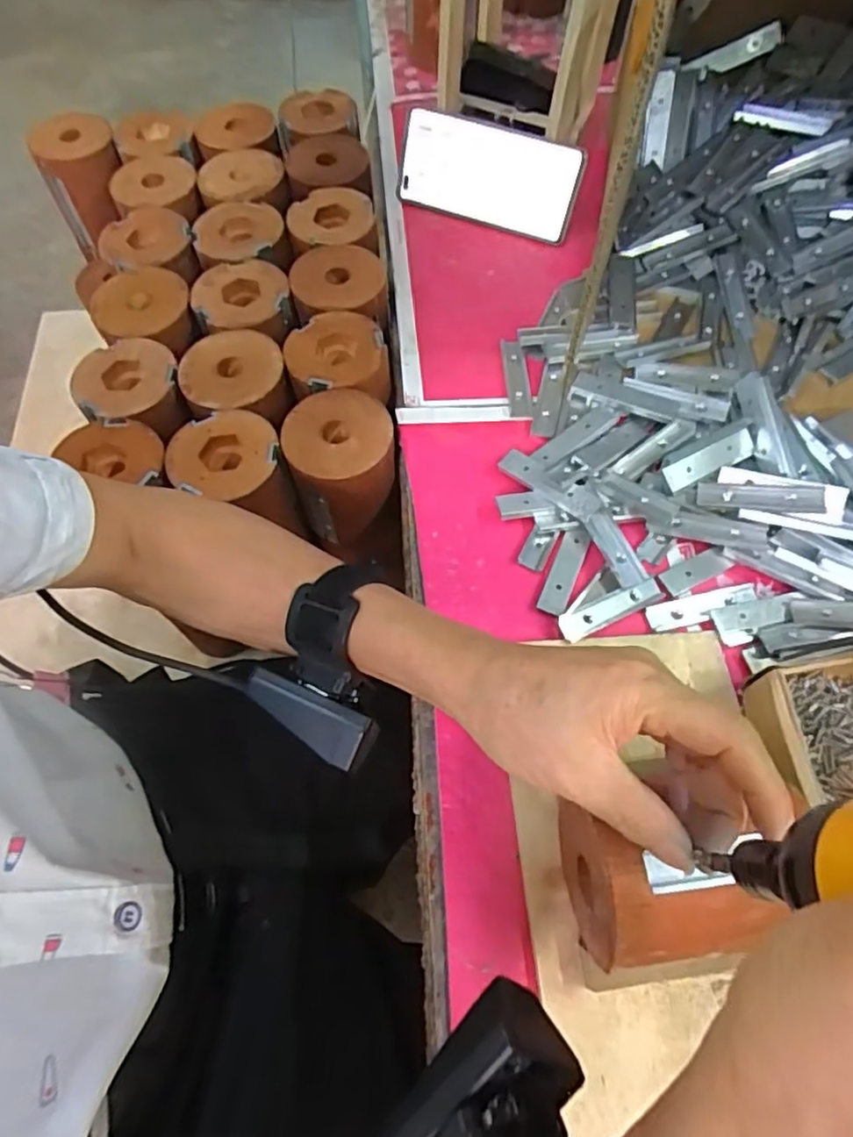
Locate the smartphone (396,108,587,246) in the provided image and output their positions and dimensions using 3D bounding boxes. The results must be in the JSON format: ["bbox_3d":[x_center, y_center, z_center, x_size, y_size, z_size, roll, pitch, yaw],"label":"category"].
[{"bbox_3d":[0.054,-0.351,0.566,0.162,0.076,0.012,19,43,7],"label":"smartphone"}]

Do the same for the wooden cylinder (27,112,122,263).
[{"bbox_3d":[-0.333,-0.378,0.641,0.080,0.135,0.068,-32,67,-14],"label":"wooden cylinder"}]

